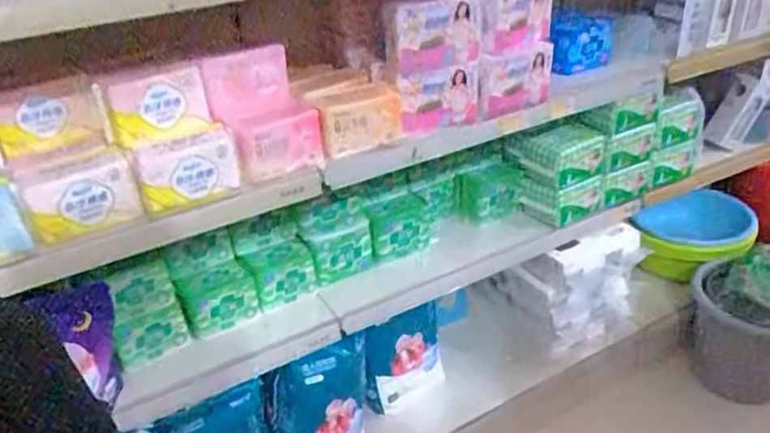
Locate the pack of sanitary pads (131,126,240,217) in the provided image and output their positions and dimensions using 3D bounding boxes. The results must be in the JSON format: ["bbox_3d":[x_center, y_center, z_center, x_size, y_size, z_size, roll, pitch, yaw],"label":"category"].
[{"bbox_3d":[-0.306,-0.071,0.972,0.156,0.090,0.062,-24,38,-30],"label":"pack of sanitary pads"}]

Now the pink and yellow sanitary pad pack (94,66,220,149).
[{"bbox_3d":[-0.360,-0.169,0.992,0.158,0.070,0.131,-13,76,-15],"label":"pink and yellow sanitary pad pack"}]

